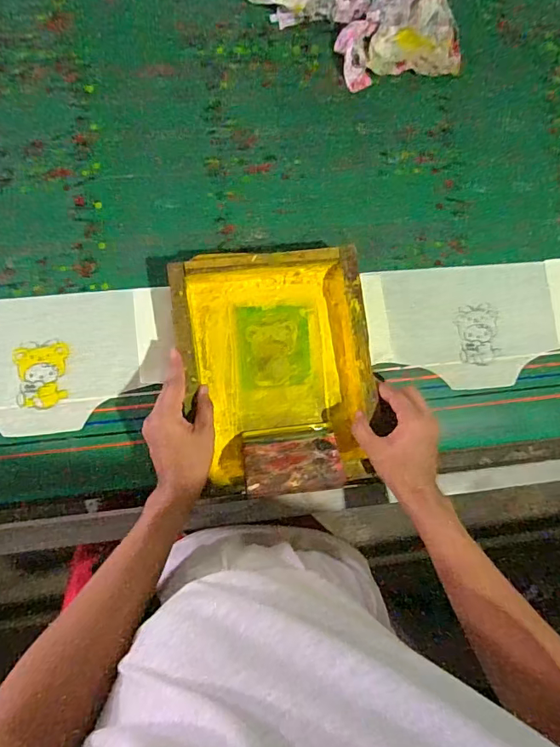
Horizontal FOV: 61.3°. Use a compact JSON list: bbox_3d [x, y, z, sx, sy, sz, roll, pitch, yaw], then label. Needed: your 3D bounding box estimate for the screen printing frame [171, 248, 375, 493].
[{"bbox_3d":[-0.005,-0.004,0.612,0.236,0.073,0.291,-5,84,-2],"label":"screen printing frame"}]

